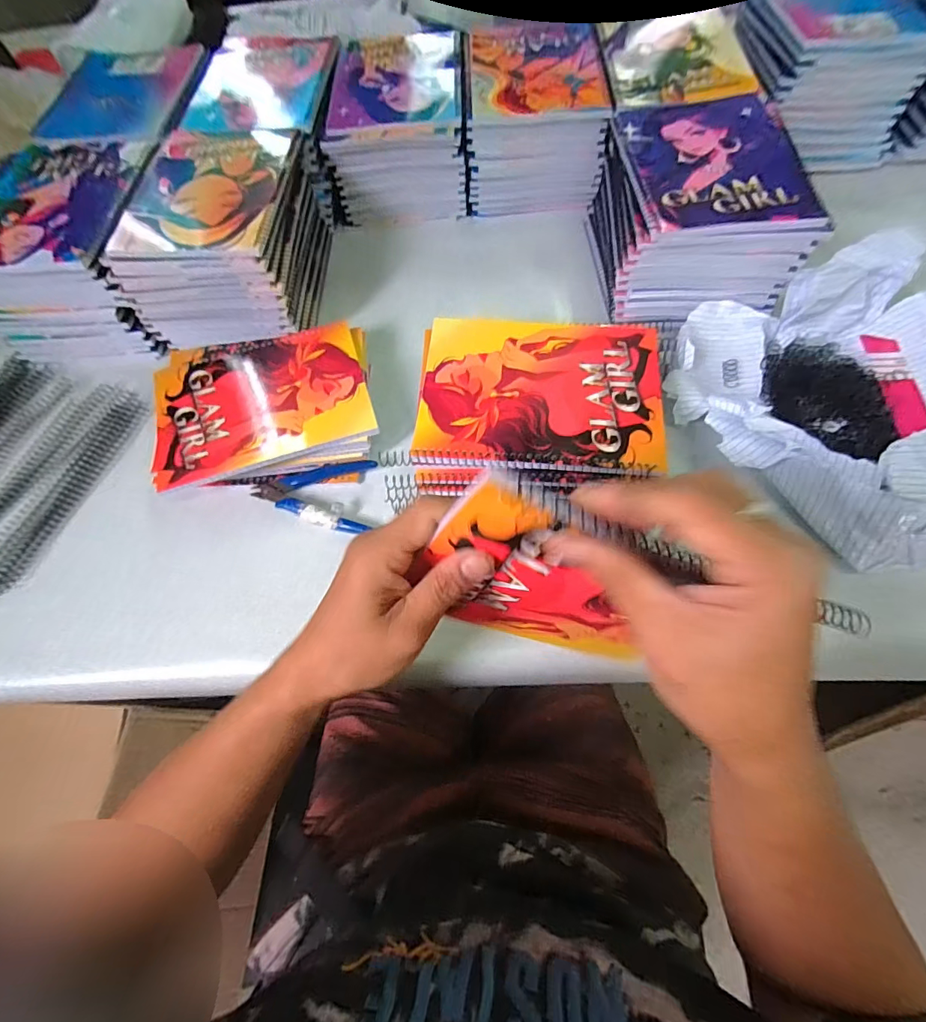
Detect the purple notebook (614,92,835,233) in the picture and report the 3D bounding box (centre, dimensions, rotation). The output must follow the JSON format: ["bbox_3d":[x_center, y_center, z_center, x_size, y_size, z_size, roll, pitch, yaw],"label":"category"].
[{"bbox_3d":[0.235,-0.327,0.430,0.154,0.017,0.193,-4,68,0],"label":"purple notebook"}]

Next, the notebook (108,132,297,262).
[{"bbox_3d":[-0.251,-0.323,0.461,0.148,0.018,0.194,2,67,5],"label":"notebook"}]

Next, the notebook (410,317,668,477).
[{"bbox_3d":[0.064,-0.100,0.381,0.195,0.013,0.150,4,67,6],"label":"notebook"}]

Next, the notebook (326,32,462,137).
[{"bbox_3d":[-0.076,-0.499,0.527,0.146,0.012,0.198,-2,66,3],"label":"notebook"}]

